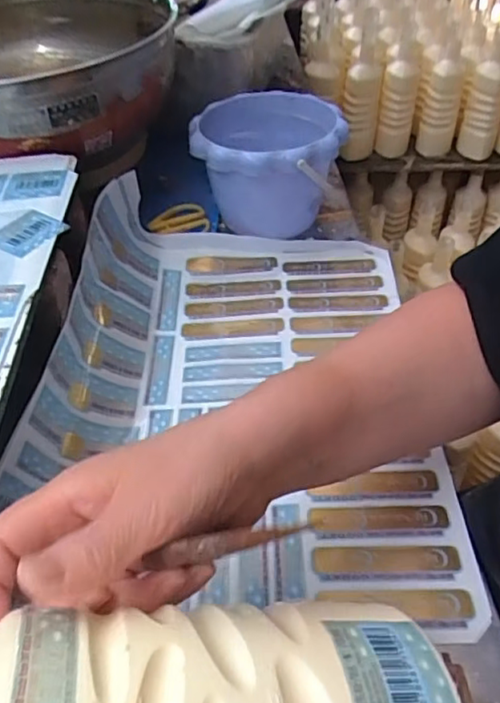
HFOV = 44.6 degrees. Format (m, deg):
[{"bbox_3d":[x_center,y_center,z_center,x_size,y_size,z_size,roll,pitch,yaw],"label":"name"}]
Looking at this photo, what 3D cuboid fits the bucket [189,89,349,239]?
[{"bbox_3d":[0.019,-0.183,0.627,0.149,0.117,0.140,-2,45,4],"label":"bucket"}]

